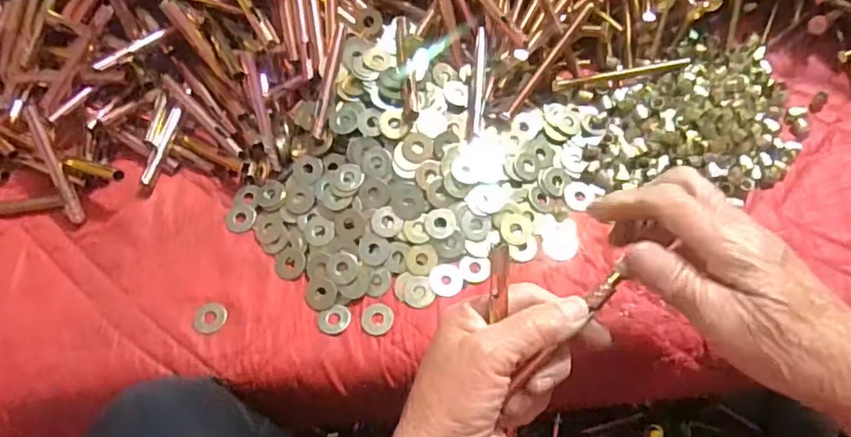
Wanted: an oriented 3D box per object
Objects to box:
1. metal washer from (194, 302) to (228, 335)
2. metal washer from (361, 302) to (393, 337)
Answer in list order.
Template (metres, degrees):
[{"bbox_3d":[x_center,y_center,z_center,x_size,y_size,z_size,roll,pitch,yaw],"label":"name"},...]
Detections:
[{"bbox_3d":[-0.145,0.068,0.402,0.021,0.004,0.022,-1,64,3],"label":"metal washer"},{"bbox_3d":[-0.032,0.066,0.395,0.021,0.004,0.022,-1,64,3],"label":"metal washer"}]

